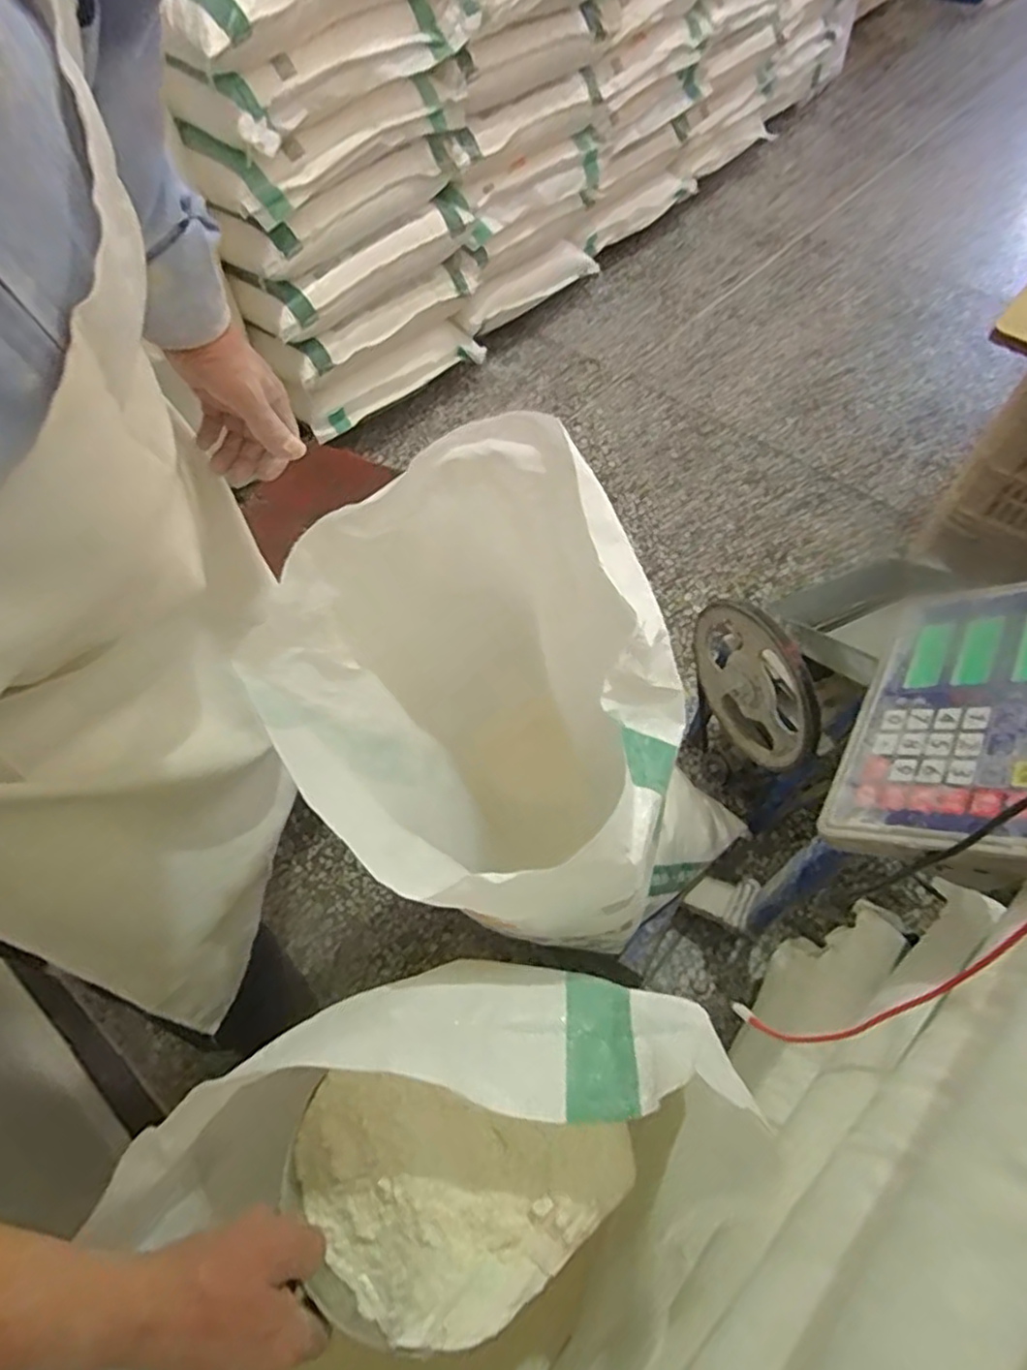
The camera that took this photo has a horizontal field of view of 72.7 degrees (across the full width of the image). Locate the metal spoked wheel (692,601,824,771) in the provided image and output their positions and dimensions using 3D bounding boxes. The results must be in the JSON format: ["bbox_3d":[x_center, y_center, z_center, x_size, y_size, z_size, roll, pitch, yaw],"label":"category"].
[{"bbox_3d":[0.305,-0.001,0.886,0.030,0.221,0.216,-27,61,-14],"label":"metal spoked wheel"}]

